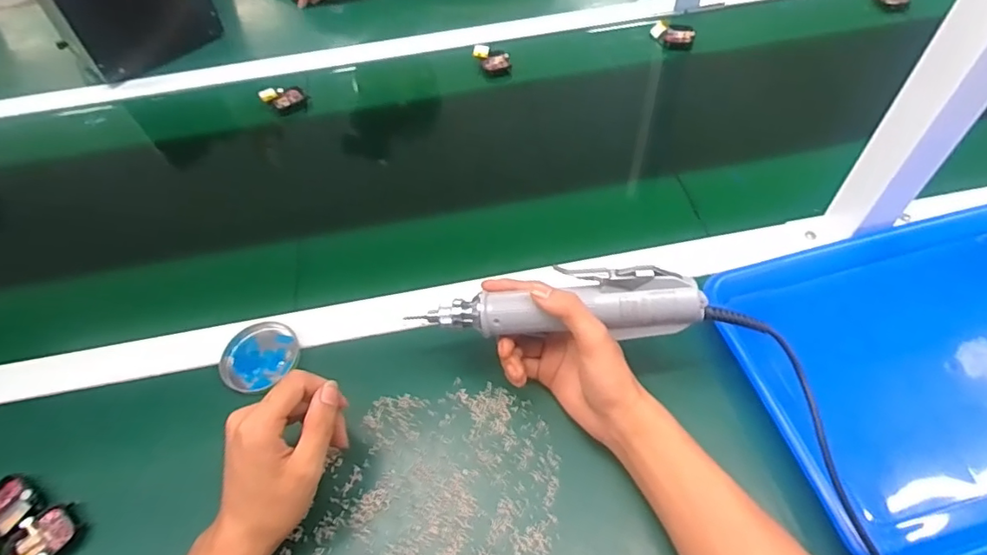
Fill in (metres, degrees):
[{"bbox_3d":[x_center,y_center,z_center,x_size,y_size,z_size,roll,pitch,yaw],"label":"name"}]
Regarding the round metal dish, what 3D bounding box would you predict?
[{"bbox_3d":[-0.205,0.068,0.479,0.055,0.018,0.063,34,63,25],"label":"round metal dish"}]

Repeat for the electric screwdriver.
[{"bbox_3d":[0.045,0.022,0.400,0.204,0.043,0.034,-3,54,8],"label":"electric screwdriver"}]

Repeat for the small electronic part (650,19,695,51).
[{"bbox_3d":[0.244,-0.330,0.749,0.057,0.025,0.024,22,59,19],"label":"small electronic part"}]

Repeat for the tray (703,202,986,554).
[{"bbox_3d":[0.368,0.070,0.440,0.327,0.038,0.254,-13,54,-5],"label":"tray"}]

